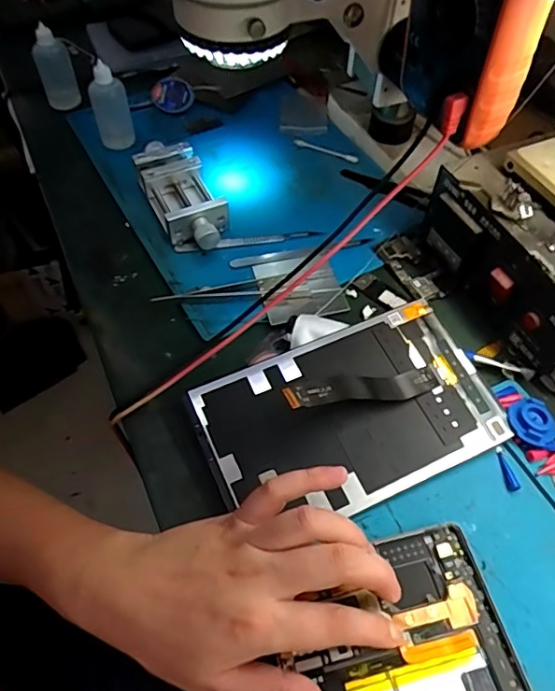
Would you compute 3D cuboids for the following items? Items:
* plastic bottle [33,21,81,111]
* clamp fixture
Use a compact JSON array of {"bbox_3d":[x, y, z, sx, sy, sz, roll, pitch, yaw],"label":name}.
[{"bbox_3d":[-0.246,-0.305,0.595,0.038,0.094,0.036,-18,57,-15],"label":"plastic bottle"},{"bbox_3d":[-0.090,-0.140,0.500,0.060,0.039,0.134,-23,58,-16],"label":"clamp fixture"}]

